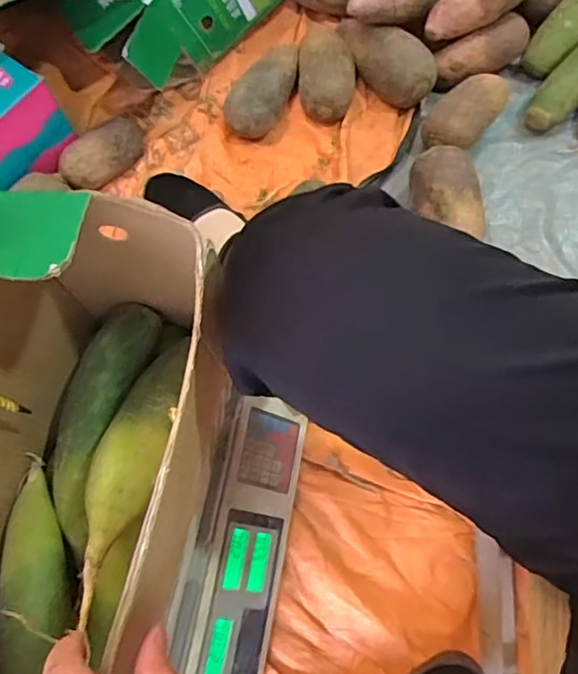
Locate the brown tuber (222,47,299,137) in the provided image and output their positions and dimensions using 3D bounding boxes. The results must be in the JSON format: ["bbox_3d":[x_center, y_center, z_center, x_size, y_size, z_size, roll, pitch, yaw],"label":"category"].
[{"bbox_3d":[-0.030,-0.334,0.770,0.069,0.060,0.150,28,75,10],"label":"brown tuber"}]

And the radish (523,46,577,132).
[{"bbox_3d":[0.388,-0.350,0.763,0.051,0.063,0.190,40,78,13],"label":"radish"}]

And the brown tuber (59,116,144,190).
[{"bbox_3d":[-0.239,-0.239,0.742,0.120,0.055,0.061,-43,76,-11],"label":"brown tuber"}]

